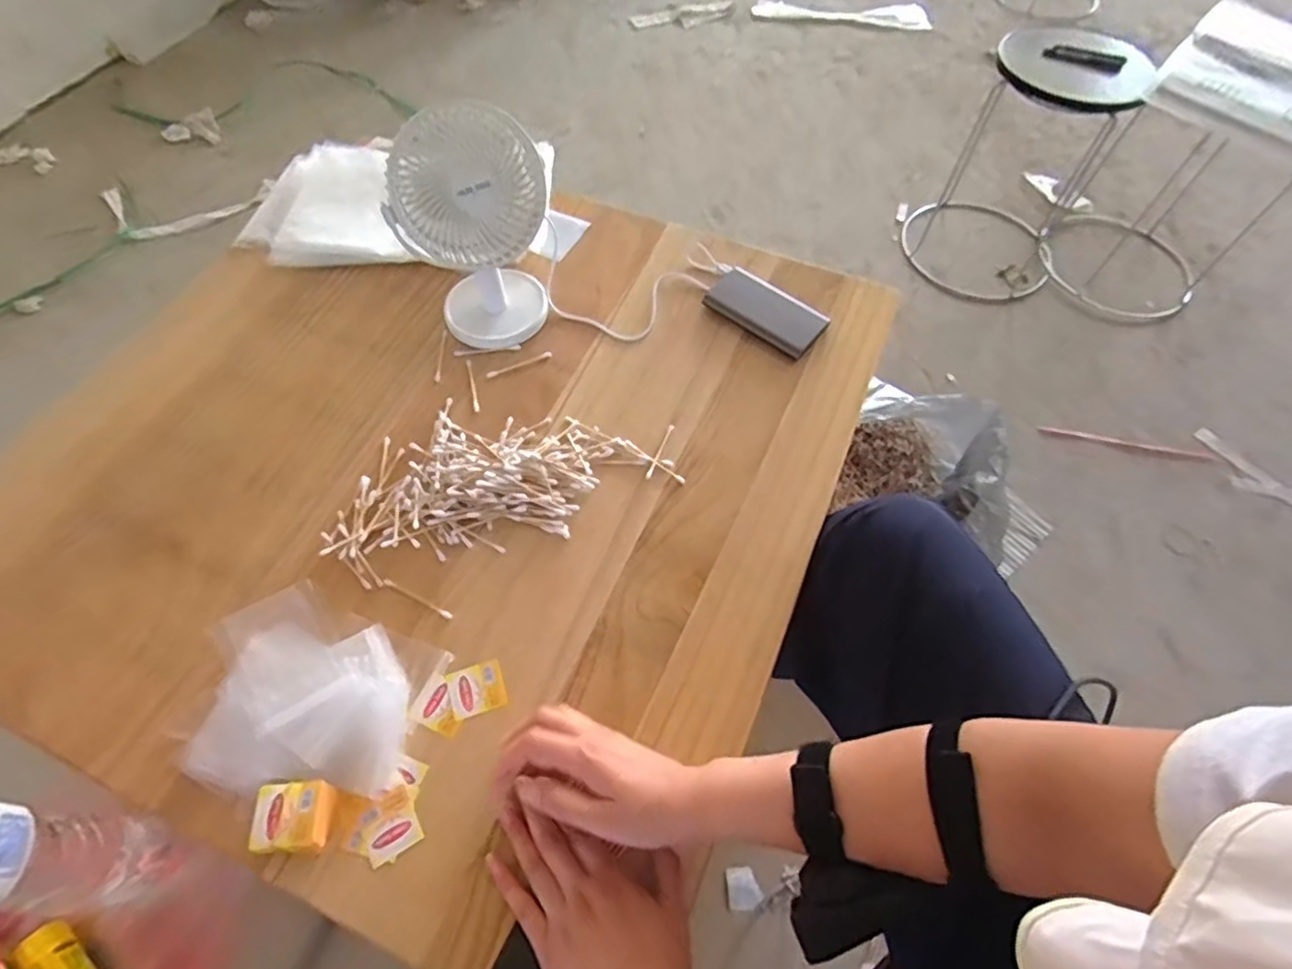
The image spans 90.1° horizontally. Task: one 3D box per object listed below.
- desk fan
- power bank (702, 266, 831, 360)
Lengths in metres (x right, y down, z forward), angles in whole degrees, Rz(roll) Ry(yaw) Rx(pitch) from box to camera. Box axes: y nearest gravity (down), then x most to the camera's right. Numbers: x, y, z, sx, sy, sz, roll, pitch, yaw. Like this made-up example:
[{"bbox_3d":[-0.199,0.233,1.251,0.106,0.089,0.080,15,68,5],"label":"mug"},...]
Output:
[{"bbox_3d":[-0.166,-0.243,0.642,0.126,0.202,0.109,8,59,4],"label":"desk fan"},{"bbox_3d":[0.135,-0.198,0.728,0.133,0.010,0.076,34,64,18],"label":"power bank"}]

